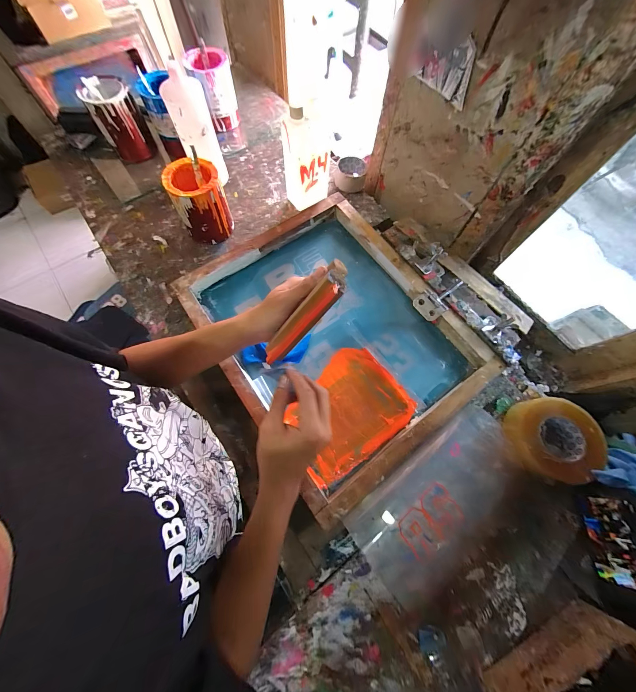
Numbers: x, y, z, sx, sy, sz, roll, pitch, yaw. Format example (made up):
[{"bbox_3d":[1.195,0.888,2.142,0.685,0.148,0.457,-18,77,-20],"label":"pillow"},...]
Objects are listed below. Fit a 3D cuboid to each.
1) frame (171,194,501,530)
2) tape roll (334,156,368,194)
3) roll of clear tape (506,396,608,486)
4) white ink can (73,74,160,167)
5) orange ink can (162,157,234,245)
[{"bbox_3d":[0.033,-0.026,0.579,0.439,0.055,0.550,-34,74,-14],"label":"frame"},{"bbox_3d":[0.087,-0.460,0.737,0.081,0.048,0.081,1,69,-2],"label":"tape roll"},{"bbox_3d":[0.433,0.172,0.503,0.134,0.063,0.135,1,69,-2],"label":"roll of clear tape"},{"bbox_3d":[-0.505,-0.570,0.711,0.108,0.149,0.123,-25,72,-11],"label":"white ink can"},{"bbox_3d":[-0.264,-0.322,0.622,0.106,0.140,0.111,1,69,-2],"label":"orange ink can"}]

